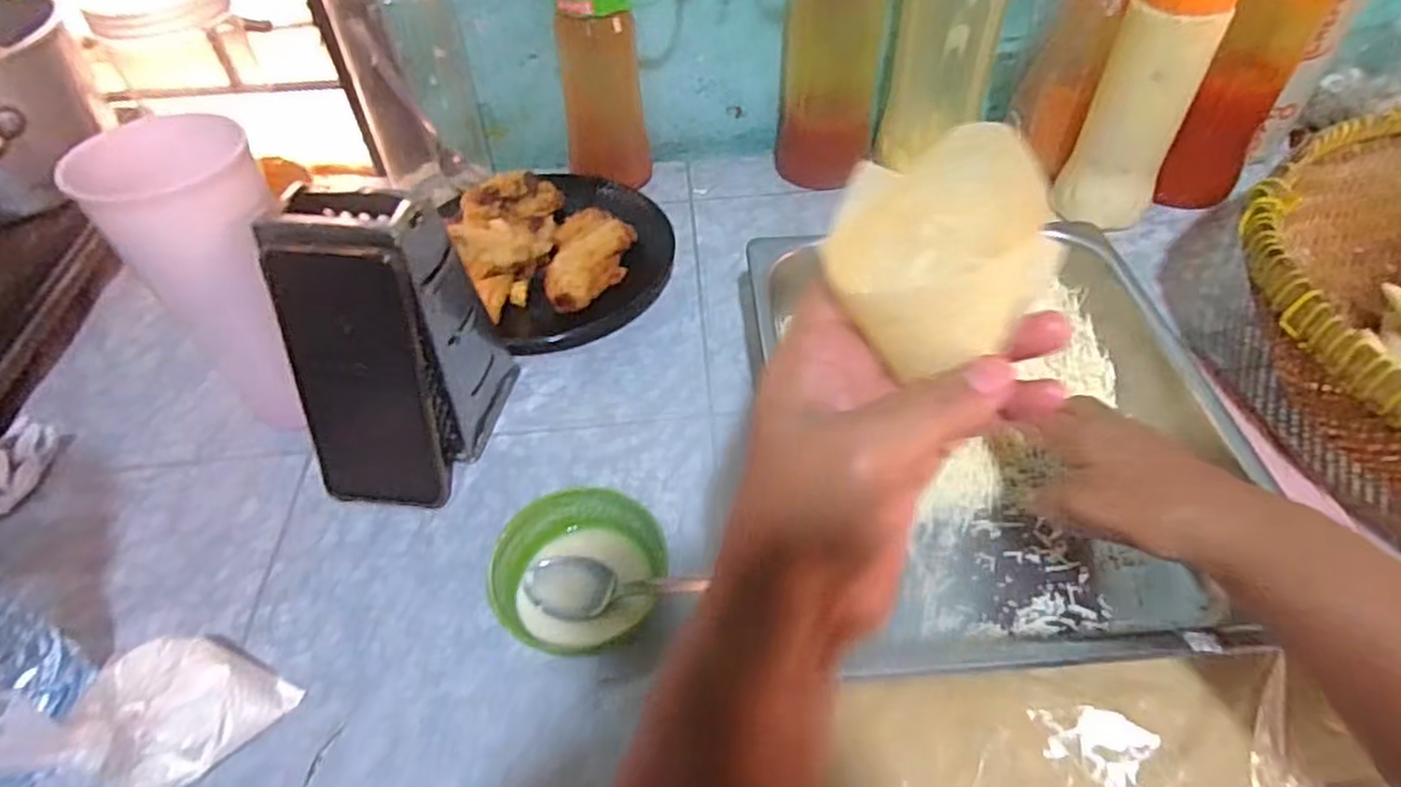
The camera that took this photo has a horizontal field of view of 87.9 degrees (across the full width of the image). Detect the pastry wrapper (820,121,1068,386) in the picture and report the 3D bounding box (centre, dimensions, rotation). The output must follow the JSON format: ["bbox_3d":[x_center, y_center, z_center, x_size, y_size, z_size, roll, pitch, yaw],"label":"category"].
[{"bbox_3d":[0.073,-0.045,0.225,0.059,0.047,0.057,-3,51,4],"label":"pastry wrapper"}]

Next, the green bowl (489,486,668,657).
[{"bbox_3d":[-0.066,0.098,0.401,0.084,0.040,0.089,-1,49,1],"label":"green bowl"}]

